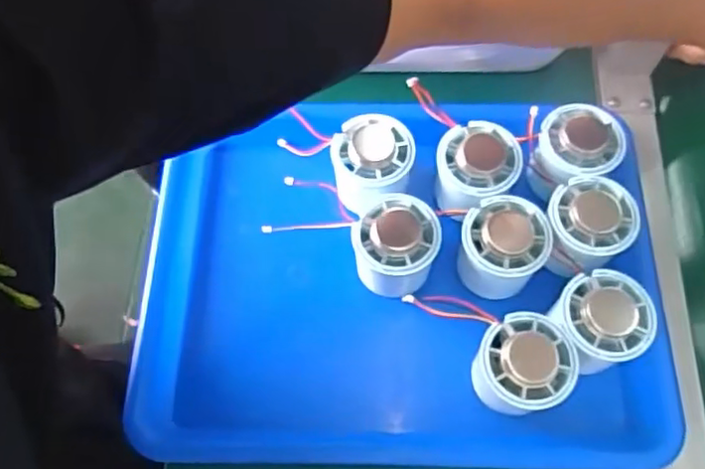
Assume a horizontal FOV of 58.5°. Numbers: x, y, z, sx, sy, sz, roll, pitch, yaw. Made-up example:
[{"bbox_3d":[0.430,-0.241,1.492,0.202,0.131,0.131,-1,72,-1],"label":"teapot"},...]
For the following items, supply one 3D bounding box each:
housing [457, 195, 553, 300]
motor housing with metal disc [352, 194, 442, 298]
[{"bbox_3d":[0.099,0.009,0.423,0.056,0.056,0.051,19,68,10],"label":"housing"},{"bbox_3d":[0.030,0.010,0.426,0.052,0.061,0.055,-1,66,2],"label":"motor housing with metal disc"}]

